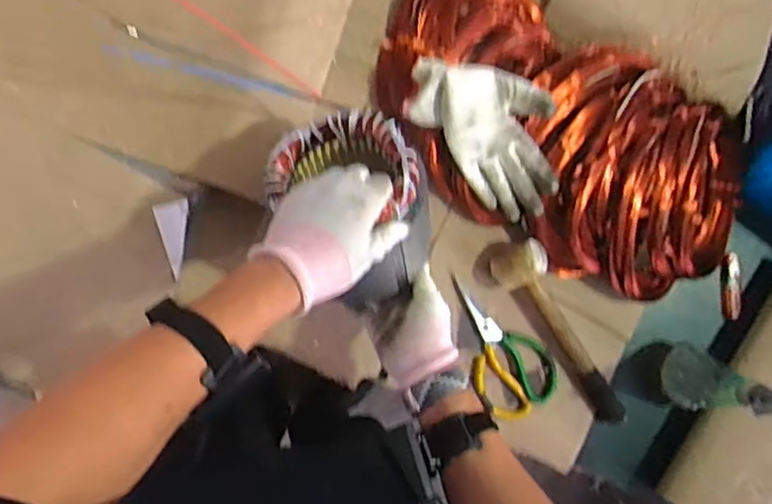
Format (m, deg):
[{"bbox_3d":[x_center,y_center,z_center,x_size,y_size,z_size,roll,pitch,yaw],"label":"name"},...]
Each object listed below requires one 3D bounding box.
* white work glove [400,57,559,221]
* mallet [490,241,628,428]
[{"bbox_3d":[0.121,-0.142,0.708,0.213,0.050,0.121,44,83,-6],"label":"white work glove"},{"bbox_3d":[0.221,0.104,0.753,0.060,0.051,0.252,-34,94,-8],"label":"mallet"}]

